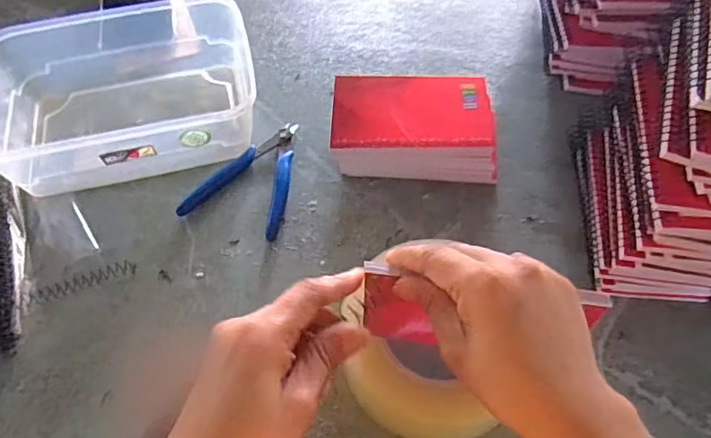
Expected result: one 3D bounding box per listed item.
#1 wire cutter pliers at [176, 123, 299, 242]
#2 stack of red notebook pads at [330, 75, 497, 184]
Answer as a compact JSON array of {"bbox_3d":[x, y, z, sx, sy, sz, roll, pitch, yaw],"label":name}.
[{"bbox_3d":[-0.088,-0.042,0.495,0.085,0.010,0.119,17,60,11],"label":"wire cutter pliers"},{"bbox_3d":[0.051,-0.081,0.484,0.143,0.045,0.083,1,57,2],"label":"stack of red notebook pads"}]

